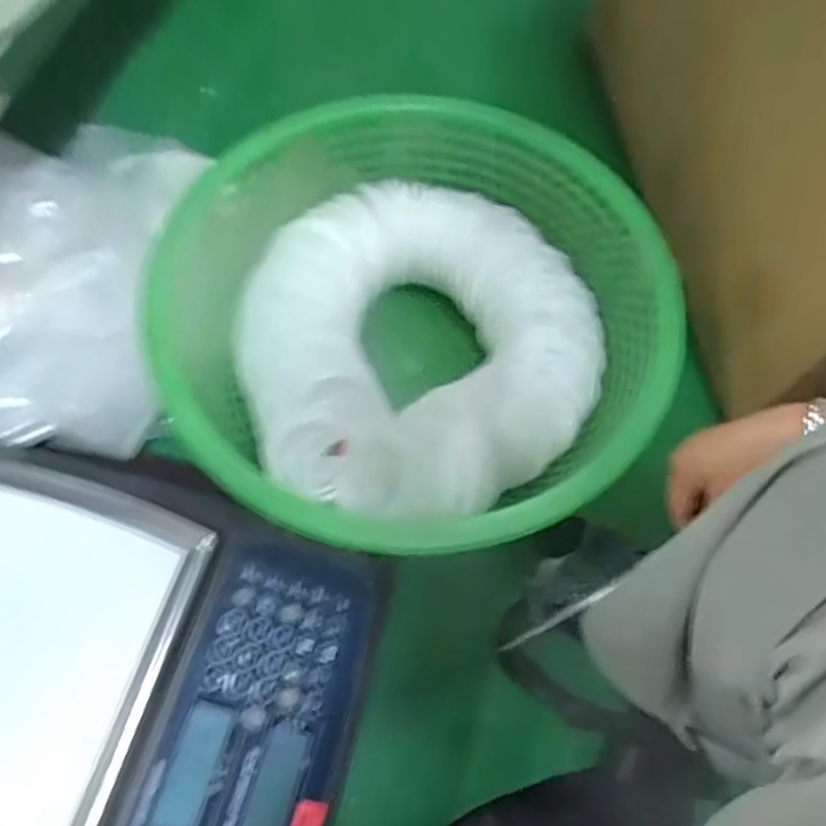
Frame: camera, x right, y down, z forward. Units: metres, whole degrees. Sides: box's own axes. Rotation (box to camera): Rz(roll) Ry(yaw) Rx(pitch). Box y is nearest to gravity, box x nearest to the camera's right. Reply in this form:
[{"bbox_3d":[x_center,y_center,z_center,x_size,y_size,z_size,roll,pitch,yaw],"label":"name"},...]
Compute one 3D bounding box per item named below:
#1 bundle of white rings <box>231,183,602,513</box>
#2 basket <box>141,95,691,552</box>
[{"bbox_3d":[0.005,-0.068,0.602,0.327,0.095,0.292,-39,72,-17],"label":"bundle of white rings"},{"bbox_3d":[-0.005,-0.084,0.628,0.418,0.150,0.413,1,65,-1],"label":"basket"}]

